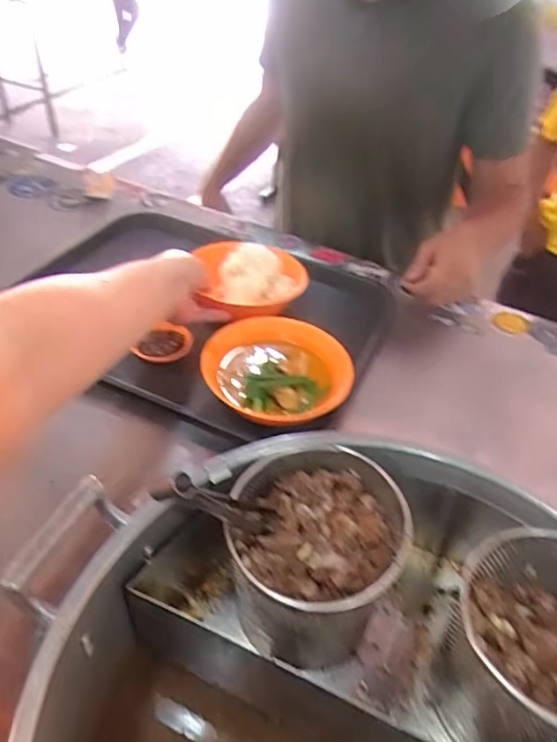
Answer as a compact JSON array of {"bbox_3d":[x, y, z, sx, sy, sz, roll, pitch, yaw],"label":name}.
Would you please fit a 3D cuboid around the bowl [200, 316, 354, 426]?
[{"bbox_3d":[-0.001,0.003,0.586,0.150,0.056,0.146,4,43,-3],"label":"bowl"}]

